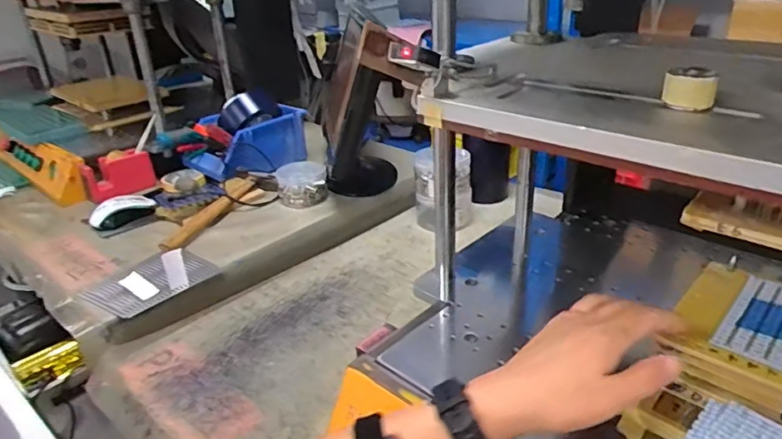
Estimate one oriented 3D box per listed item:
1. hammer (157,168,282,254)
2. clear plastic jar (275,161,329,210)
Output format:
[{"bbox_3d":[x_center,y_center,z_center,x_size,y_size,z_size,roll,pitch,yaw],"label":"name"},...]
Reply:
[{"bbox_3d":[-0.312,-0.020,1.037,0.099,0.034,0.301,5,29,15],"label":"hammer"},{"bbox_3d":[-0.180,-0.073,1.126,0.101,0.055,0.109,-9,28,-11],"label":"clear plastic jar"}]

